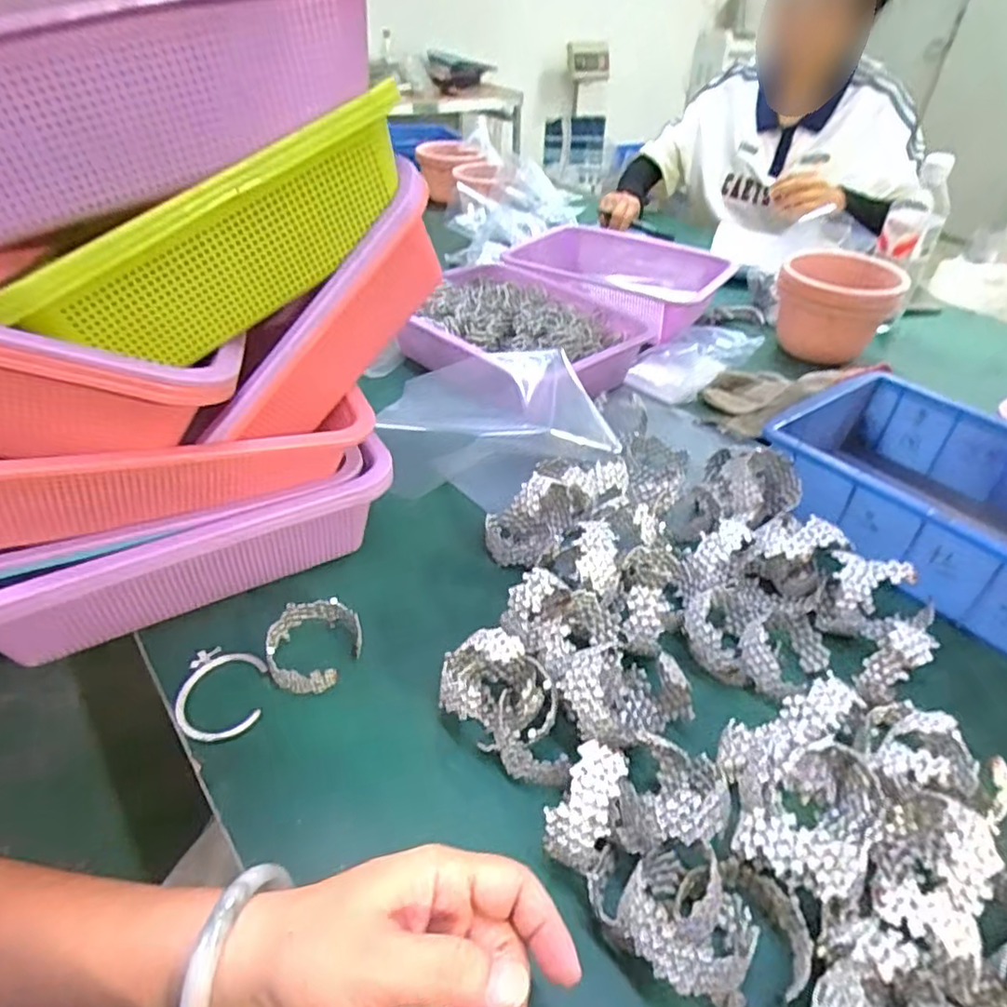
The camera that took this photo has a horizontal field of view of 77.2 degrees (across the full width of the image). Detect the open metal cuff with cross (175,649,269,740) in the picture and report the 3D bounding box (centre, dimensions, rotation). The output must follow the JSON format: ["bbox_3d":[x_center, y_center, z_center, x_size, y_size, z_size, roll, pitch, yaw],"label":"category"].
[{"bbox_3d":[-0.185,0.124,0.413,0.052,0.006,0.067,-4,40,-9],"label":"open metal cuff with cross"}]

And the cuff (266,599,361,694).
[{"bbox_3d":[-0.128,0.097,0.432,0.059,0.034,0.061,-5,40,-10],"label":"cuff"}]

